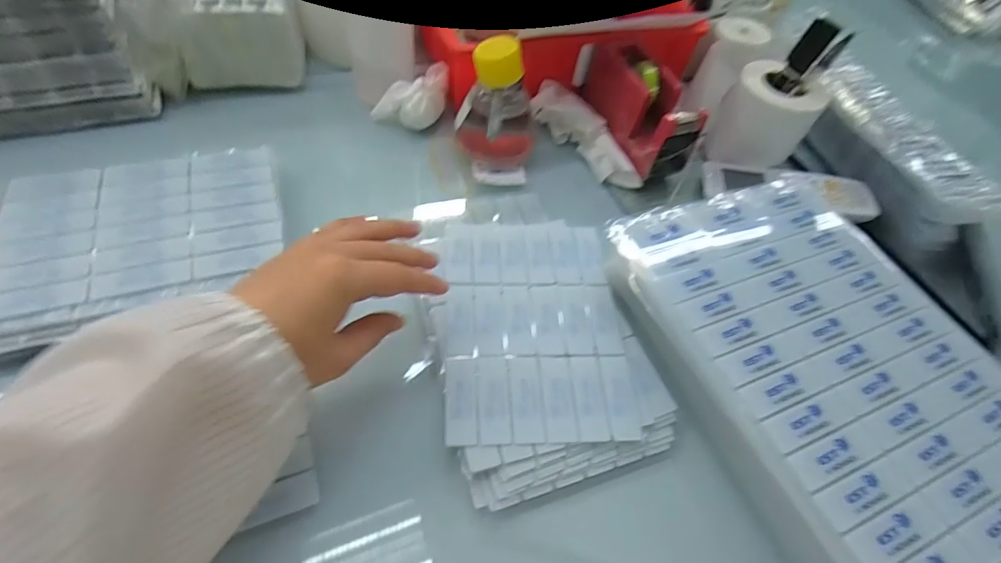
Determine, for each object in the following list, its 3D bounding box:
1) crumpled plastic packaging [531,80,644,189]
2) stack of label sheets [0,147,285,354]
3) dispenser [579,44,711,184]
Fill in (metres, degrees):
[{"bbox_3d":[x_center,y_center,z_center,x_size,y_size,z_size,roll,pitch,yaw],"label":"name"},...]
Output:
[{"bbox_3d":[0.089,-0.146,0.497,0.039,0.035,0.143,-33,75,-27],"label":"crumpled plastic packaging"},{"bbox_3d":[-0.283,-0.032,0.356,0.224,0.019,0.149,-13,58,-19],"label":"stack of label sheets"},{"bbox_3d":[0.138,-0.176,0.484,0.049,0.072,0.140,-14,59,-17],"label":"dispenser"}]

